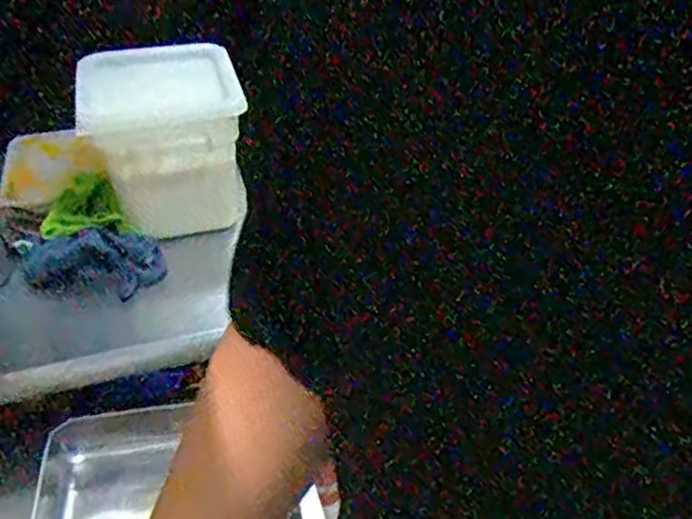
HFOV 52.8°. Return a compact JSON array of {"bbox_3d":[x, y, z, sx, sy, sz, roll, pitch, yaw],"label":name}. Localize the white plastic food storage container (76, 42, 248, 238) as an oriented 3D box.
[{"bbox_3d":[-0.225,-0.151,0.884,0.193,0.199,0.153,-11,39,-12],"label":"white plastic food storage container"}]

